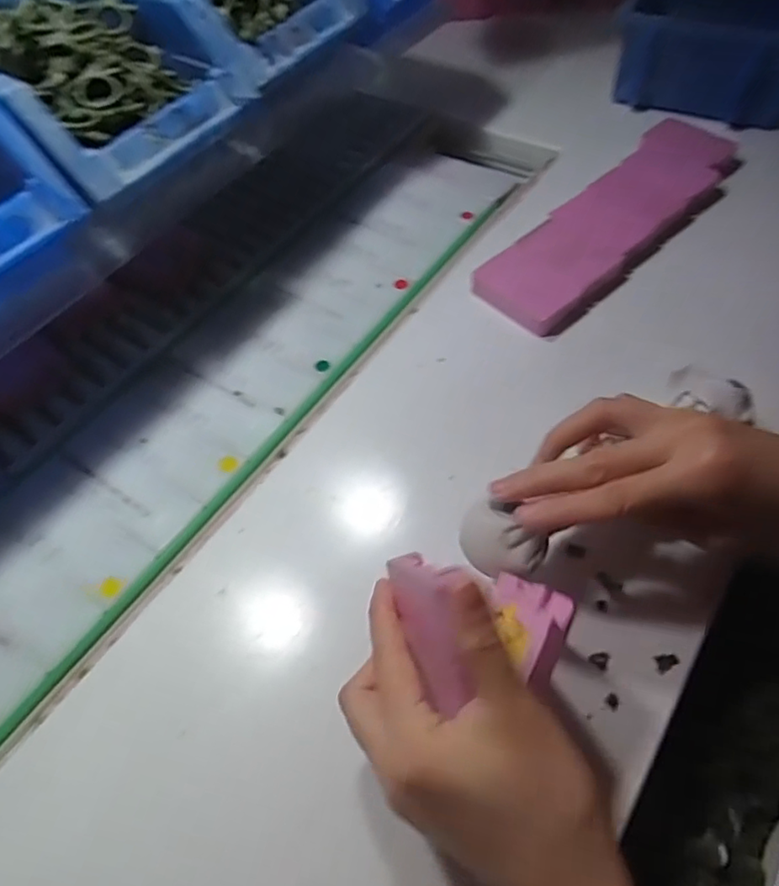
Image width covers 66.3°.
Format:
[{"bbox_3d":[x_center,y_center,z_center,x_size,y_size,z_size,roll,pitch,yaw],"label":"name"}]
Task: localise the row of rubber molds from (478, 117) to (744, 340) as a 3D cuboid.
[{"bbox_3d":[0.177,-0.174,0.462,0.250,0.026,0.076,-39,61,-20],"label":"row of rubber molds"}]

